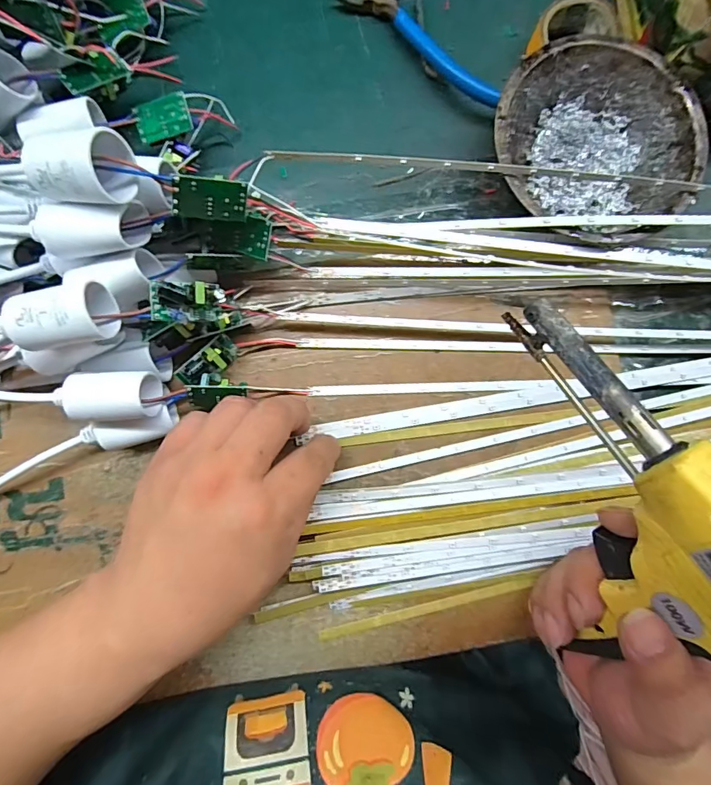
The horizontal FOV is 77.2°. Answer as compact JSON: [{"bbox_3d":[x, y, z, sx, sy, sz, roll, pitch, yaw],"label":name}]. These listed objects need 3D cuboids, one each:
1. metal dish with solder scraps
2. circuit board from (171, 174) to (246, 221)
[{"bbox_3d":[0.149,-0.153,0.283,0.112,0.041,0.122,0,86,0],"label":"metal dish with solder scraps"},{"bbox_3d":[-0.071,-0.095,0.219,0.035,0.021,0.004,-7,51,-20],"label":"circuit board"}]

